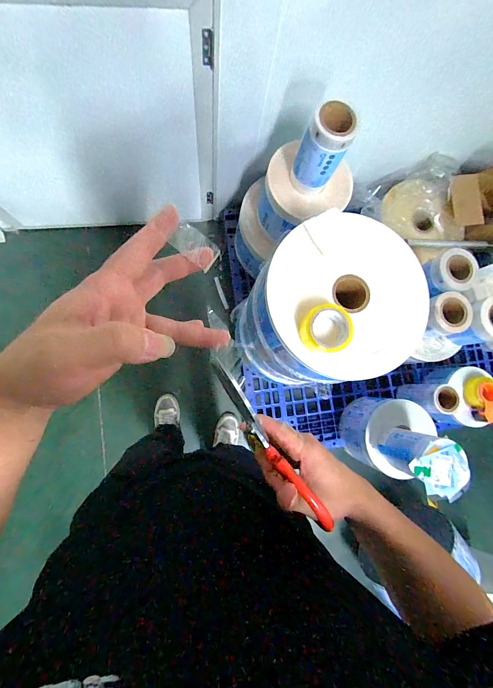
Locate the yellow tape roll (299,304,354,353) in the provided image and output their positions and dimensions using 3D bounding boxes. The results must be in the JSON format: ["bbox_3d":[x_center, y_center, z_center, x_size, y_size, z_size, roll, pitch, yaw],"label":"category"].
[{"bbox_3d":[0.172,-0.032,0.639,0.103,0.050,0.099,1,83,-6],"label":"yellow tape roll"}]

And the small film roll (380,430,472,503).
[{"bbox_3d":[0.539,0.358,0.911,0.153,0.210,0.150,1,83,-6],"label":"small film roll"}]

